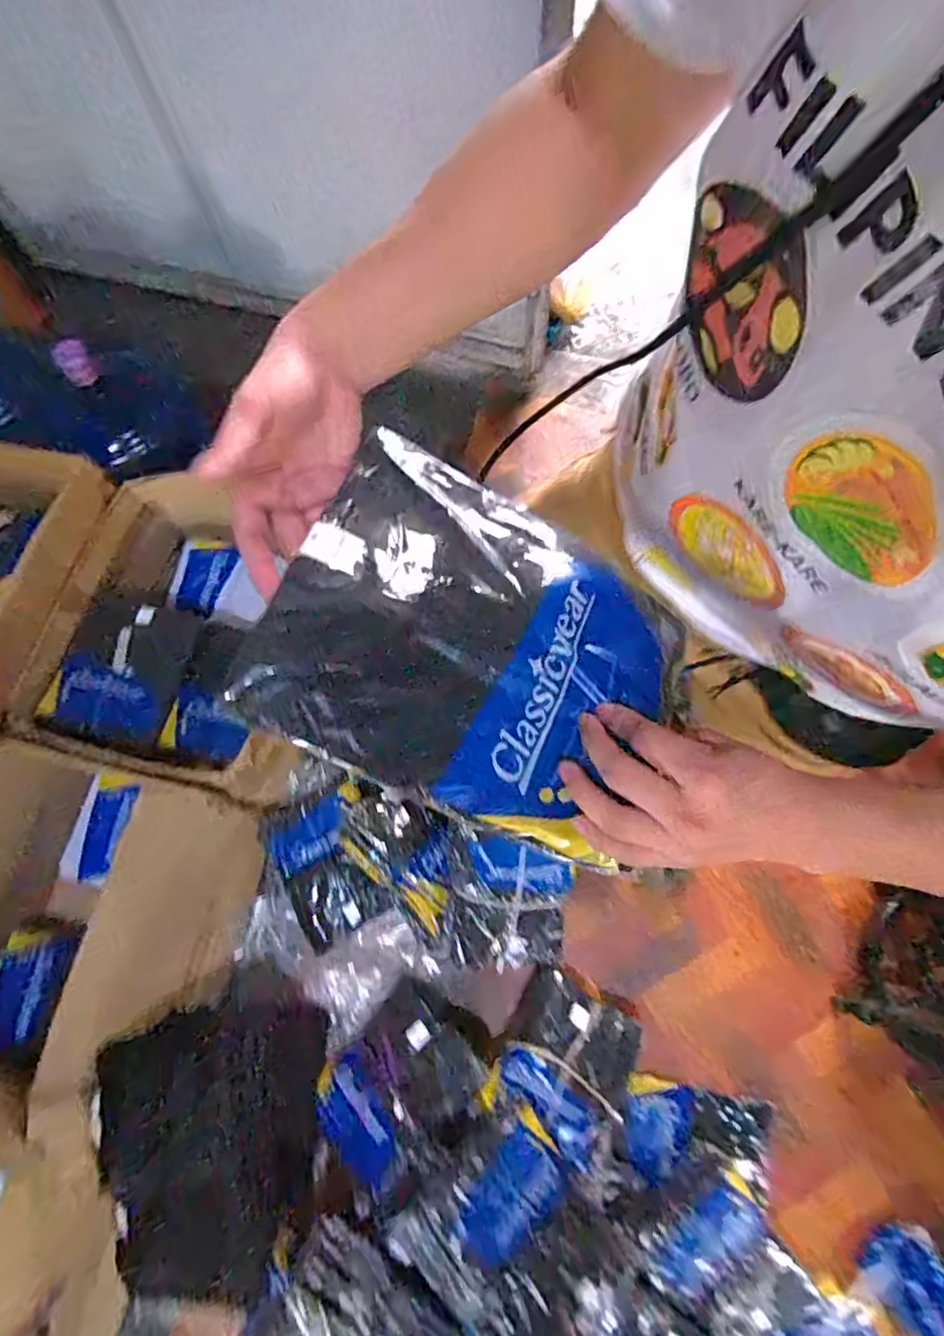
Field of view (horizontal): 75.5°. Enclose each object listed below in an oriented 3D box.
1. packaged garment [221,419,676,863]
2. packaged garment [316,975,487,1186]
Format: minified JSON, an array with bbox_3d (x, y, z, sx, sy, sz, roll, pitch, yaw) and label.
[{"bbox_3d":[0.001,-0.019,0.380,0.229,0.055,0.200,24,77,6],"label":"packaged garment"},{"bbox_3d":[-0.138,0.728,1.088,0.289,0.042,0.238,-39,46,-19],"label":"packaged garment"}]

